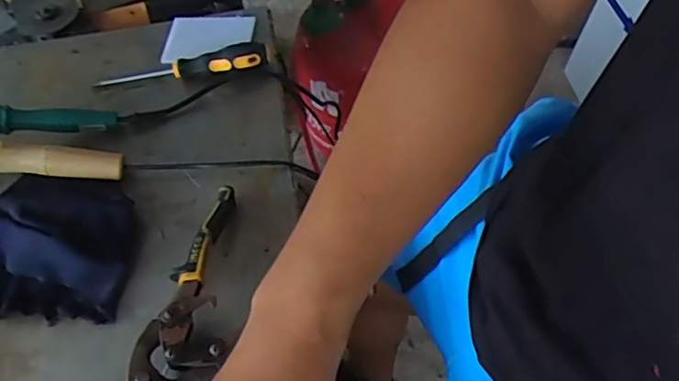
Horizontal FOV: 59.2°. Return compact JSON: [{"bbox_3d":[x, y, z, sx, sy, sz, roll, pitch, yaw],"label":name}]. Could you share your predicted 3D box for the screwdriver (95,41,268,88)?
[{"bbox_3d":[-0.177,-0.139,0.672,0.188,0.032,0.029,-5,54,-2],"label":"screwdriver"}]

